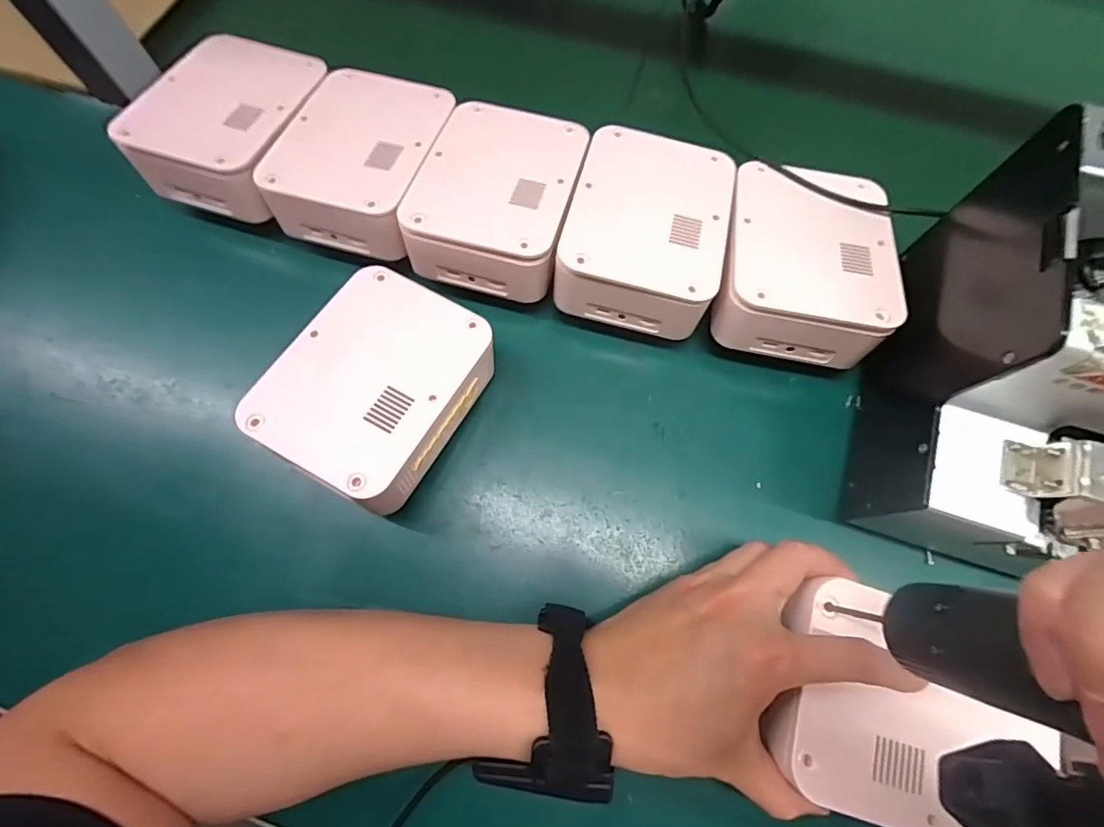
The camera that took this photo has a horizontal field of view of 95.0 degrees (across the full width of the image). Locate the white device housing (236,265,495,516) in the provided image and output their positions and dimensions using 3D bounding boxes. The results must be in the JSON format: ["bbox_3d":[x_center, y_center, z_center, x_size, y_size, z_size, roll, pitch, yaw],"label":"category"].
[{"bbox_3d":[-0.103,-0.014,0.312,0.104,0.058,0.129,27,71,9],"label":"white device housing"}]

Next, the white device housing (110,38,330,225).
[{"bbox_3d":[-0.226,-0.208,0.357,0.102,0.040,0.129,12,70,4],"label":"white device housing"}]

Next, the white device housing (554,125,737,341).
[{"bbox_3d":[0.062,-0.121,0.333,0.097,0.045,0.129,13,70,5],"label":"white device housing"}]

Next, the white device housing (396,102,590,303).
[{"bbox_3d":[-0.035,-0.147,0.339,0.098,0.043,0.126,13,70,4],"label":"white device housing"}]

